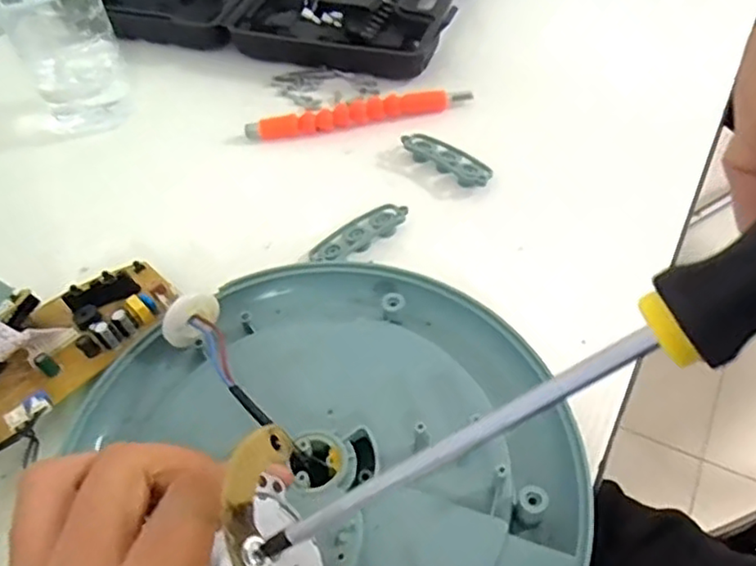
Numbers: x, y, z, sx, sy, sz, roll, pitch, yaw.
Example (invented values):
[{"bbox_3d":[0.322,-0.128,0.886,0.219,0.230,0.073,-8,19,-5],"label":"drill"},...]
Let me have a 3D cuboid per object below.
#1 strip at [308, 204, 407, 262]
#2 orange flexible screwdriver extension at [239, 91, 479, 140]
[{"bbox_3d":[-0.012,-0.031,0.414,0.068,0.008,0.022,-33,57,-21],"label":"strip"},{"bbox_3d":[-0.013,-0.124,0.485,0.165,0.014,0.016,-11,51,-5],"label":"orange flexible screwdriver extension"}]

